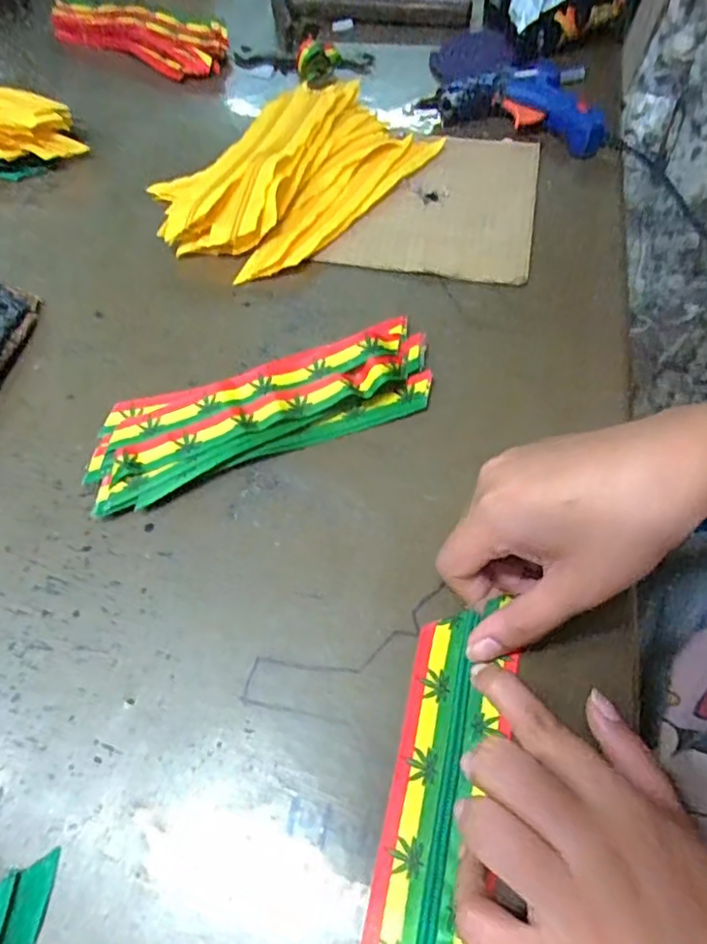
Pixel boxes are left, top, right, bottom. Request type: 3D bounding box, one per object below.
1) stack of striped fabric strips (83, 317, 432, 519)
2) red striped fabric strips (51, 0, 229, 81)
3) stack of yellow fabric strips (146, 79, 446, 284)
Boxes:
[{"bbox_3d":[-0.049,-0.037,0.346,0.193,0.020,0.068,-18,59,-9],"label":"stack of striped fabric strips"},{"bbox_3d":[-0.206,-0.399,0.569,0.183,0.032,0.049,17,60,12],"label":"red striped fabric strips"},{"bbox_3d":[-0.045,-0.223,0.452,0.215,0.035,0.138,-41,65,-21],"label":"stack of yellow fabric strips"}]

